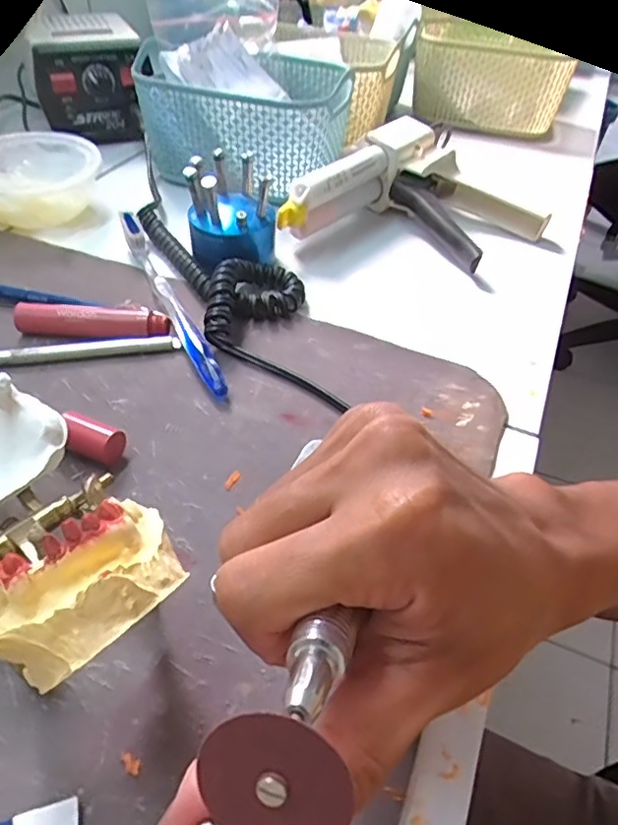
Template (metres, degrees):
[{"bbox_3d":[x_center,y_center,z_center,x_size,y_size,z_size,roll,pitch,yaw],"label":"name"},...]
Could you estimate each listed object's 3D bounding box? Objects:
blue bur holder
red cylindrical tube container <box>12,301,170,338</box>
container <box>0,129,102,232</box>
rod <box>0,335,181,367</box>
[{"bbox_3d":[-0.052,-0.138,0.394,0.056,0.072,0.058,-1,45,-6],"label":"blue bur holder"},{"bbox_3d":[-0.127,-0.052,0.342,0.088,0.018,0.017,6,45,1],"label":"red cylindrical tube container"},{"bbox_3d":[-0.216,-0.184,0.452,0.098,0.051,0.098,2,45,-2],"label":"container"},{"bbox_3d":[-0.132,-0.034,0.329,0.114,0.009,0.007,-7,46,-12],"label":"rod"}]

